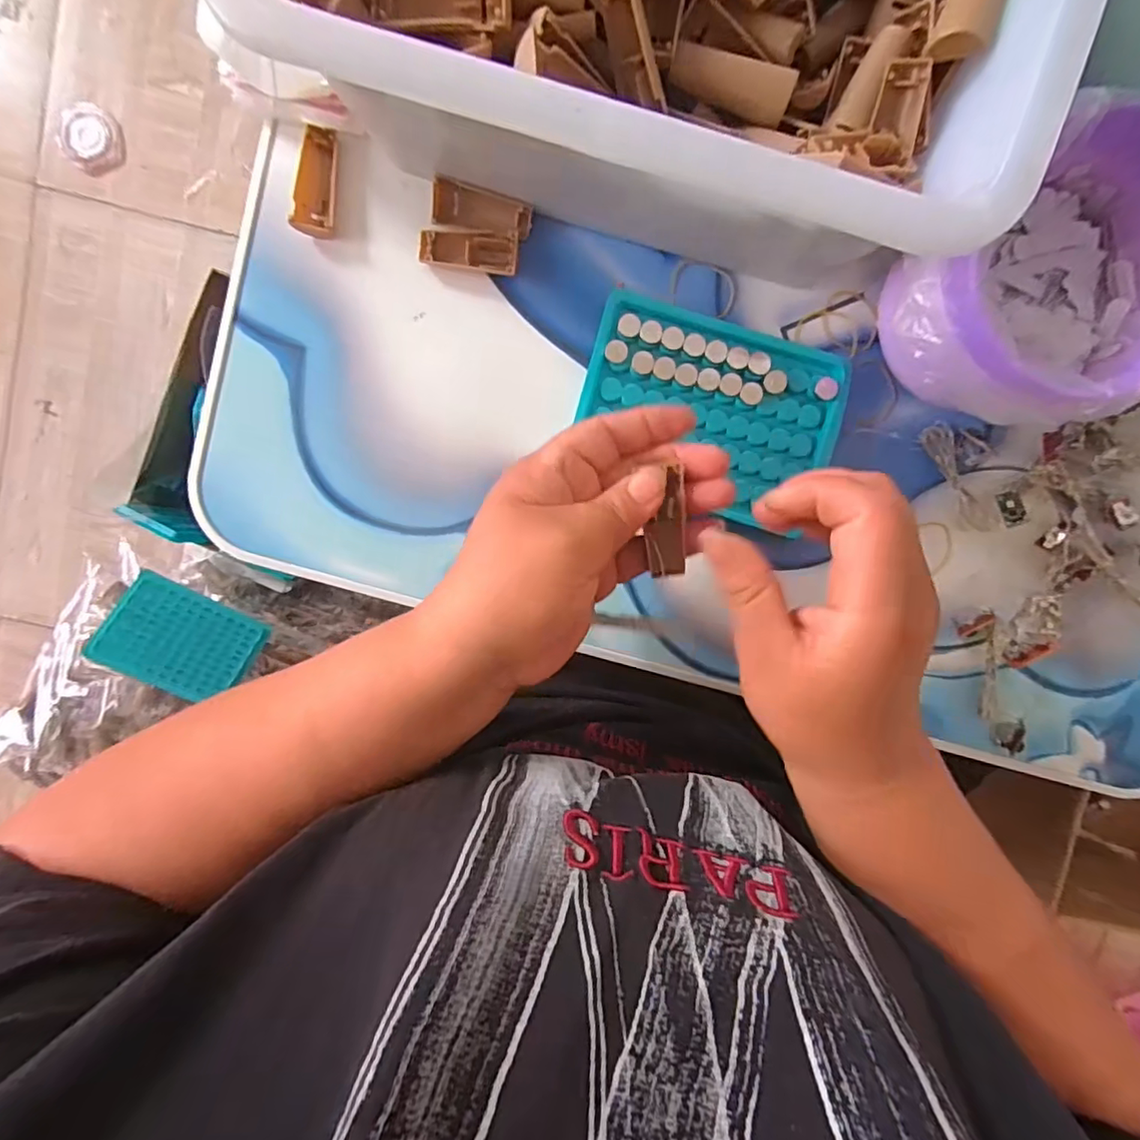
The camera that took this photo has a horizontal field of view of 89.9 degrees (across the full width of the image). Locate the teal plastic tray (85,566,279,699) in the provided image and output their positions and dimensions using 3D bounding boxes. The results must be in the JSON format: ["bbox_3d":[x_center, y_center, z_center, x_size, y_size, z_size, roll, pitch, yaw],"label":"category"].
[{"bbox_3d":[-0.387,0.071,0.572,0.128,0.025,0.096,35,74,-31],"label":"teal plastic tray"}]

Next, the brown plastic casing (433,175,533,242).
[{"bbox_3d":[-0.044,-0.182,0.289,0.049,0.011,0.018,13,96,-2],"label":"brown plastic casing"}]

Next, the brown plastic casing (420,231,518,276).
[{"bbox_3d":[-0.051,-0.162,0.290,0.049,0.010,0.018,4,97,-1],"label":"brown plastic casing"}]

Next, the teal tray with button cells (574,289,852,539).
[{"bbox_3d":[0.072,-0.084,0.296,0.131,0.008,0.091,19,96,-3],"label":"teal tray with button cells"}]

